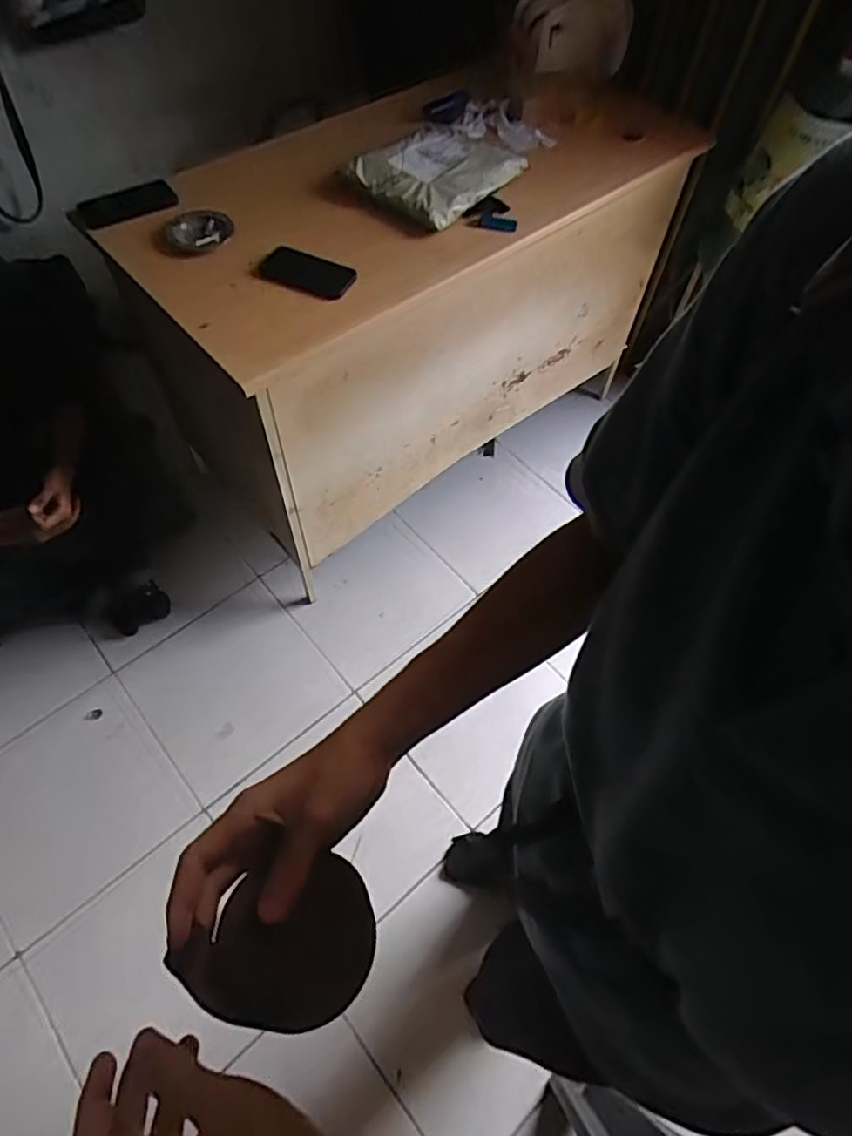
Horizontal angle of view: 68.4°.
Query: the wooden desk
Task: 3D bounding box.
[{"bbox_3d":[-0.046,-0.636,1.493,0.633,0.659,1.149,40,66,19],"label":"wooden desk"}]

